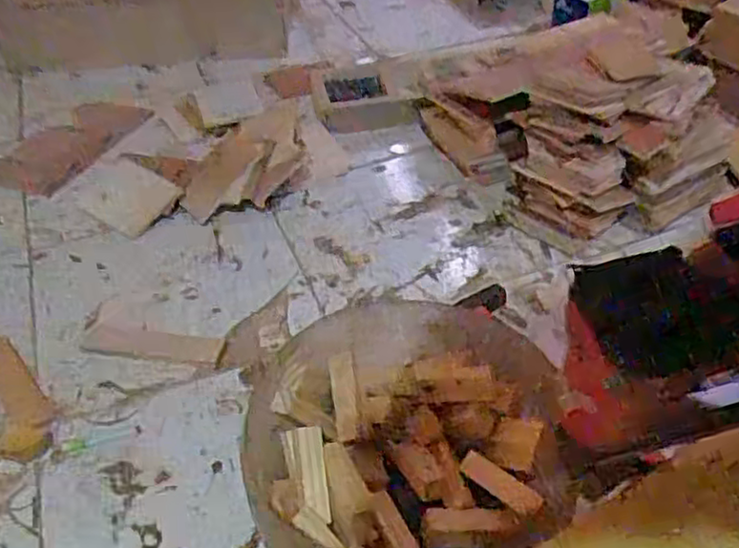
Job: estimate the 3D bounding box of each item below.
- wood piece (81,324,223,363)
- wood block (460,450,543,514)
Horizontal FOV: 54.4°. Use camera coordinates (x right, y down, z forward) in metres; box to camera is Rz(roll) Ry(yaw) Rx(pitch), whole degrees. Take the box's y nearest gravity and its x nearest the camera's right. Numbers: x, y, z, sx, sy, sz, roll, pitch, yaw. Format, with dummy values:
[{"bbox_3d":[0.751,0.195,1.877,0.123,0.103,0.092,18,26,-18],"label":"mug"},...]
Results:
[{"bbox_3d":[-0.233,0.072,0.768,0.152,0.006,0.040,4,42,8],"label":"wood piece"},{"bbox_3d":[0.104,0.166,0.572,0.019,0.011,0.075,-31,36,-28],"label":"wood block"}]

